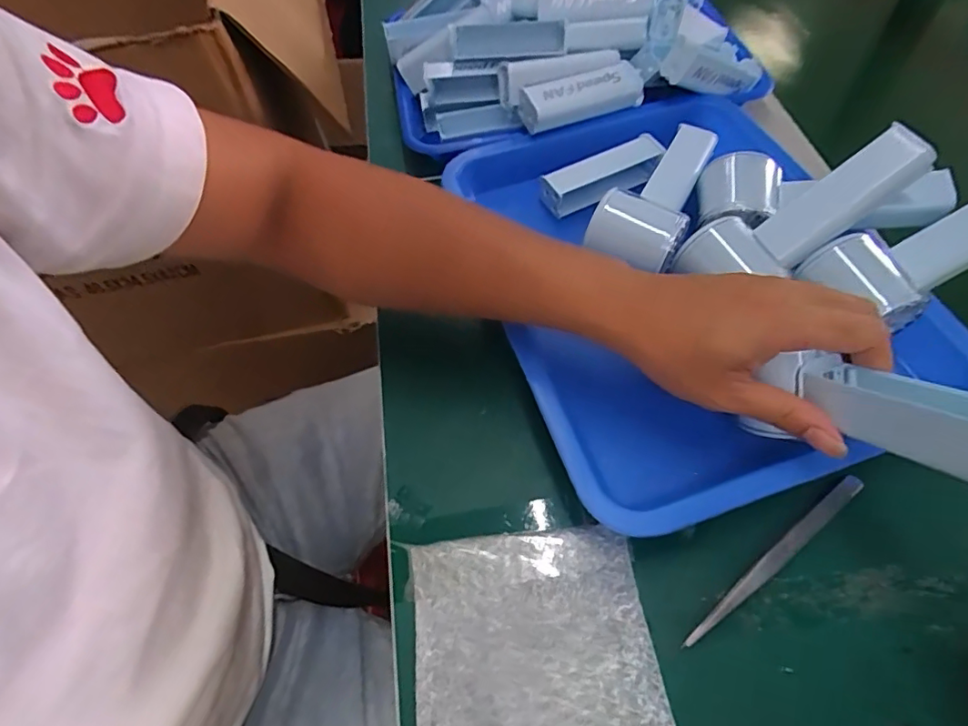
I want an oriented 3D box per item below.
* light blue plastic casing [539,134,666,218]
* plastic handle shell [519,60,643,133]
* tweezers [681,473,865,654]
[{"bbox_3d":[0.096,-0.150,0.443,0.092,0.032,0.034,-23,58,-11],"label":"light blue plastic casing"},{"bbox_3d":[0.084,-0.222,0.451,0.107,0.028,0.036,-24,60,-12],"label":"plastic handle shell"},{"bbox_3d":[0.160,0.105,0.297,0.139,0.010,0.009,-33,61,-17],"label":"tweezers"}]

